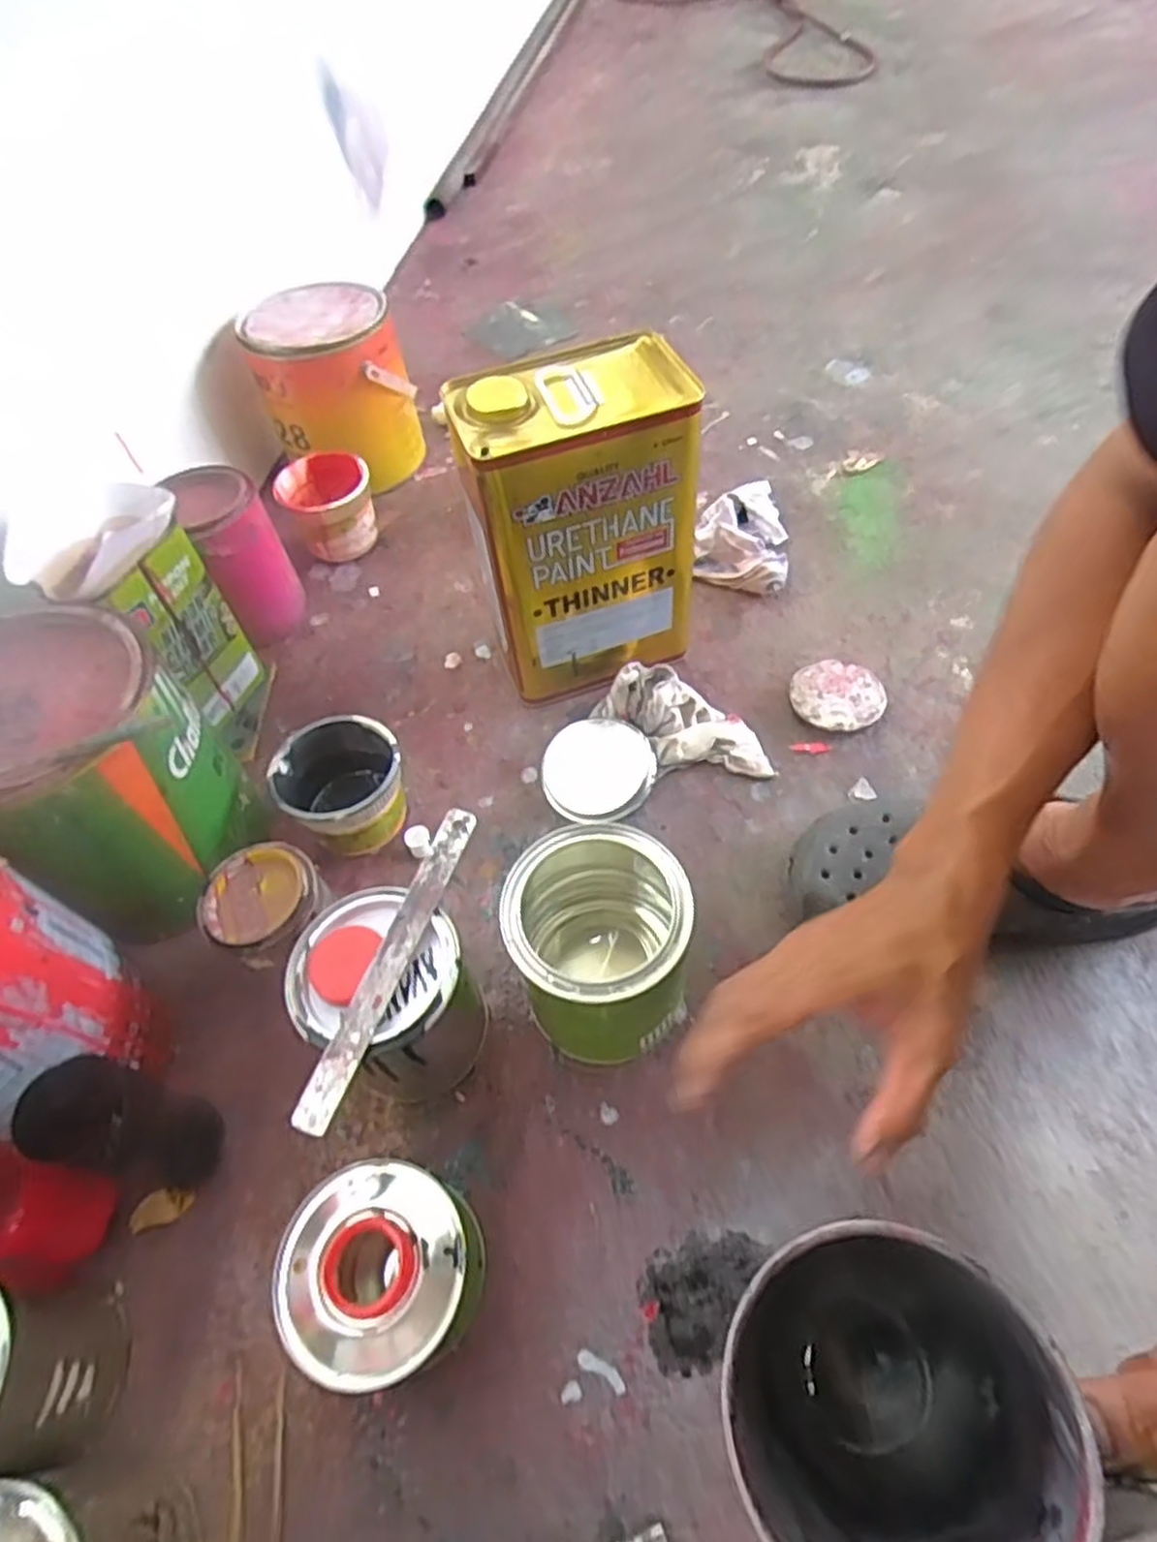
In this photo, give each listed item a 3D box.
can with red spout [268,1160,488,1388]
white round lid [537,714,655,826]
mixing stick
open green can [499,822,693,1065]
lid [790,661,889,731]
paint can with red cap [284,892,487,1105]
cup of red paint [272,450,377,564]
[{"bbox_3d":[-0.106,0.274,0.429,0.100,0.077,0.102,-2,57,3],"label":"can with red spout"},{"bbox_3d":[0.017,0.001,0.642,0.094,0.019,0.092,-2,57,3],"label":"white round lid"},{"bbox_3d":[-0.108,0.107,0.452,0.021,0.005,0.197,18,57,8],"label":"mixing stick"},{"bbox_3d":[0.014,0.111,0.493,0.106,0.130,0.110,-2,57,3],"label":"open green can"},{"bbox_3d":[0.221,-0.063,0.666,0.074,0.019,0.072,-2,57,3],"label":"lid"},{"bbox_3d":[-0.117,0.143,0.496,0.100,0.115,0.102,-2,57,3],"label":"paint can with red cap"},{"bbox_3d":[-0.259,-0.275,0.821,0.092,0.080,0.093,-2,57,3],"label":"cup of red paint"}]

